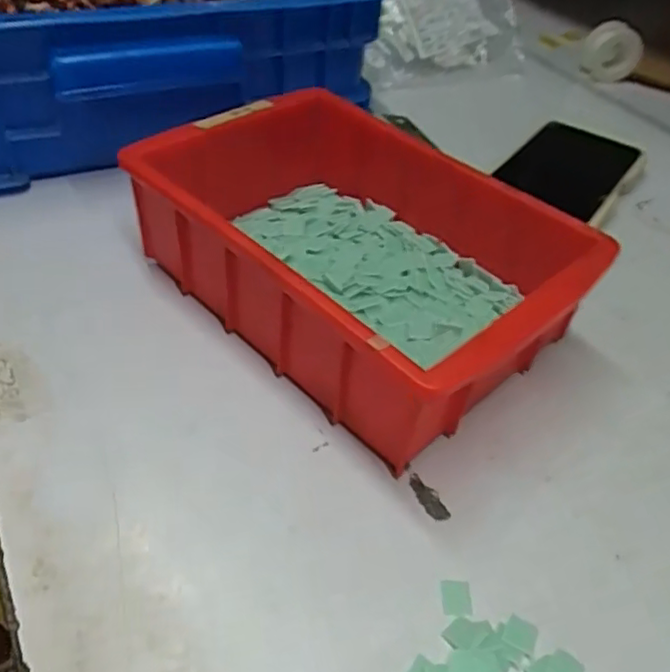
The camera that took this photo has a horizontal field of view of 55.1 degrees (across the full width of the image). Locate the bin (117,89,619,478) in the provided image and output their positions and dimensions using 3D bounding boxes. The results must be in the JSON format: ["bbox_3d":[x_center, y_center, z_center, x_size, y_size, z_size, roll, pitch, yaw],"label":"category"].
[{"bbox_3d":[0.009,-0.038,0.308,0.126,0.068,0.192,-33,55,-33],"label":"bin"}]

